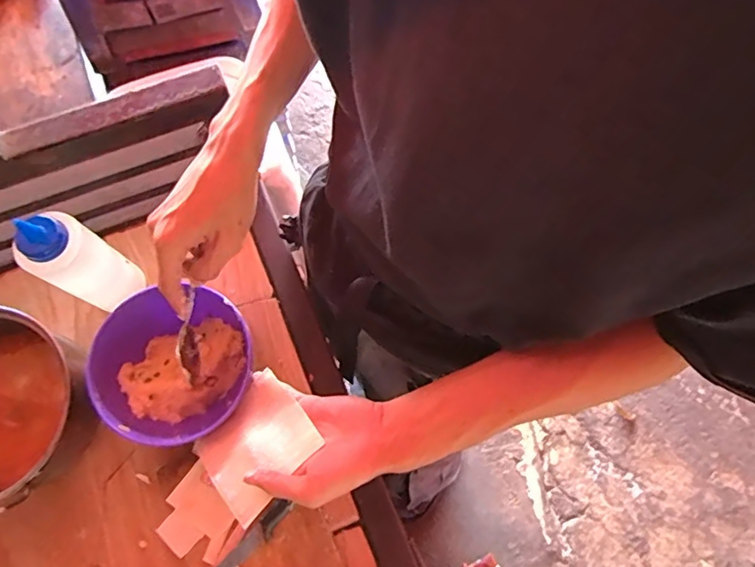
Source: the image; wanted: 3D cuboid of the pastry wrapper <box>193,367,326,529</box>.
[{"bbox_3d":[-0.112,0.146,0.475,0.097,0.013,0.096,-45,51,-5],"label":"pastry wrapper"}]

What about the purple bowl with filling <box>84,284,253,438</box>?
[{"bbox_3d":[-0.202,0.080,0.528,0.141,0.076,0.136,1,71,-2],"label":"purple bowl with filling"}]

